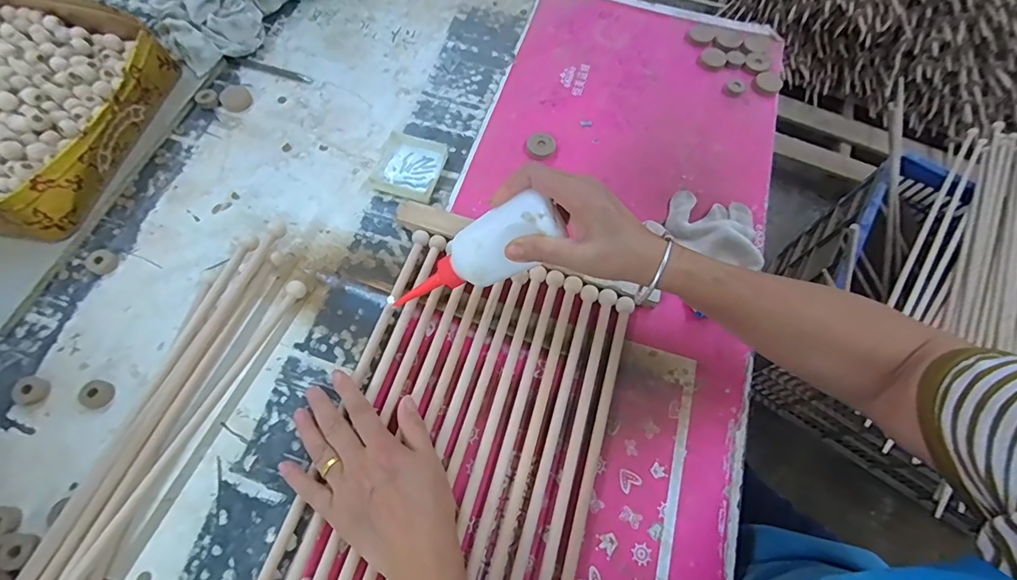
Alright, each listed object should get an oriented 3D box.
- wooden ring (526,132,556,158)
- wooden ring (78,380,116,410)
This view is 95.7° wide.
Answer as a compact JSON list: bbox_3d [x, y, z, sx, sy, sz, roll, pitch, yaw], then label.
[{"bbox_3d":[0.039,-0.177,0.565,0.036,0.009,0.035,1,67,-2],"label":"wooden ring"},{"bbox_3d":[-0.385,0.096,0.429,0.031,0.008,0.025,32,69,11],"label":"wooden ring"}]

